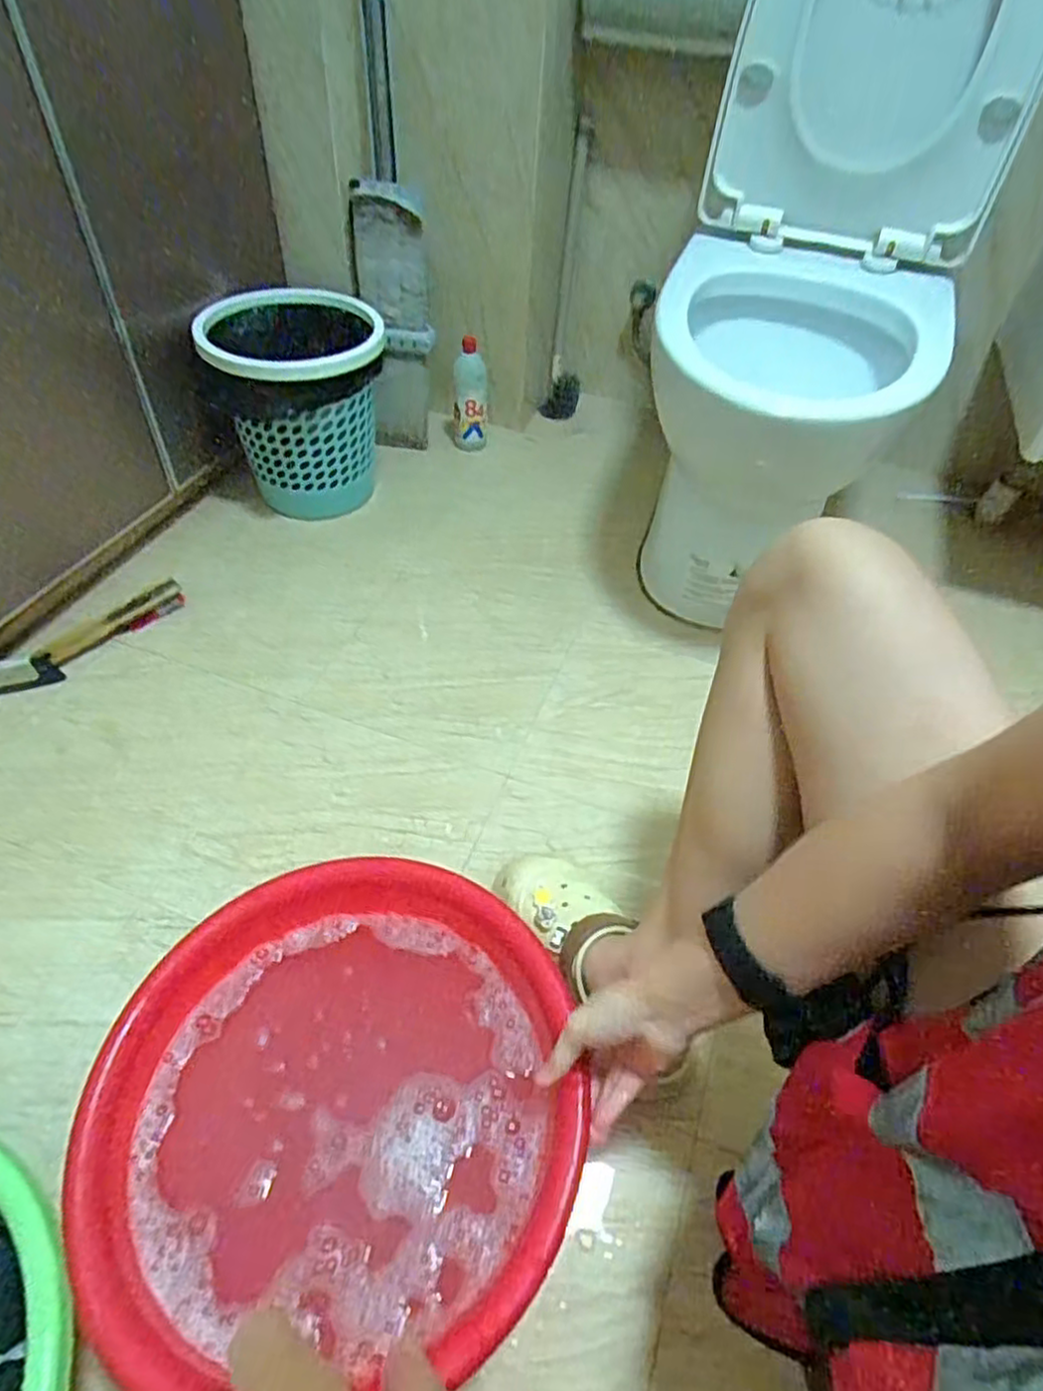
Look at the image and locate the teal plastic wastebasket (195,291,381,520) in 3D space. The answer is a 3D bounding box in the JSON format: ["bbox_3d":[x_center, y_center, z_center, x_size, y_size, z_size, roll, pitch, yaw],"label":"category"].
[{"bbox_3d":[-0.348,-0.448,1.143,0.255,0.293,0.238,0,48,-4],"label":"teal plastic wastebasket"}]

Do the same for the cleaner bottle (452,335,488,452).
[{"bbox_3d":[-0.094,-0.545,1.320,0.064,0.198,0.069,0,50,-5],"label":"cleaner bottle"}]

